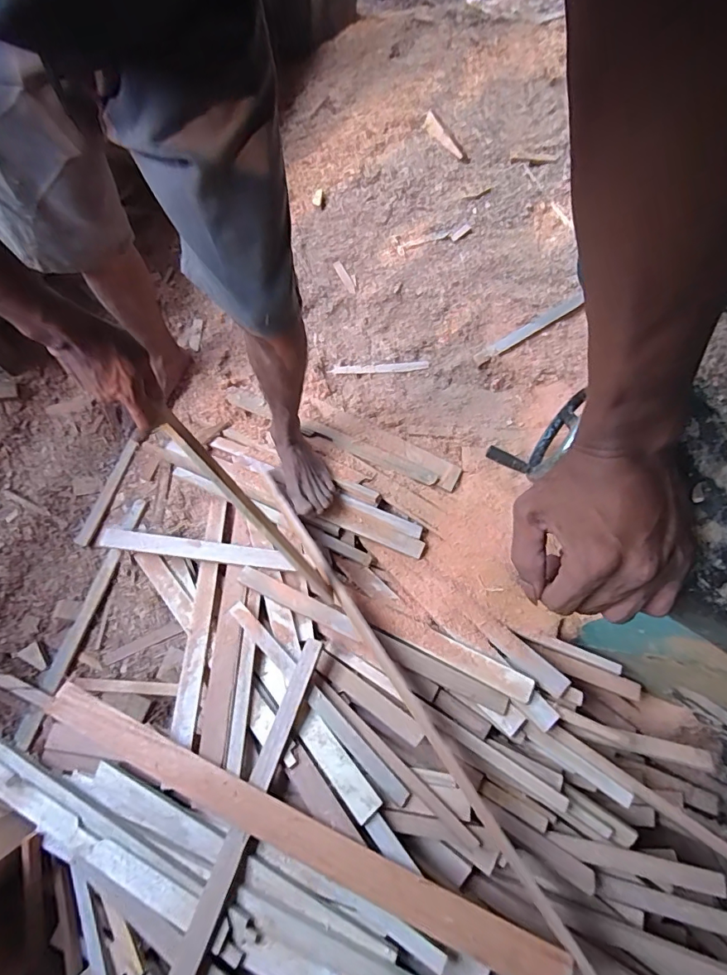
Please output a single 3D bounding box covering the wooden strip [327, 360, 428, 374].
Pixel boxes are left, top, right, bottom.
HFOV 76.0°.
[{"bbox_3d":[0.036,-0.276,1.074,0.229,0.008,0.026,-5,68,-7],"label":"wooden strip"}]

